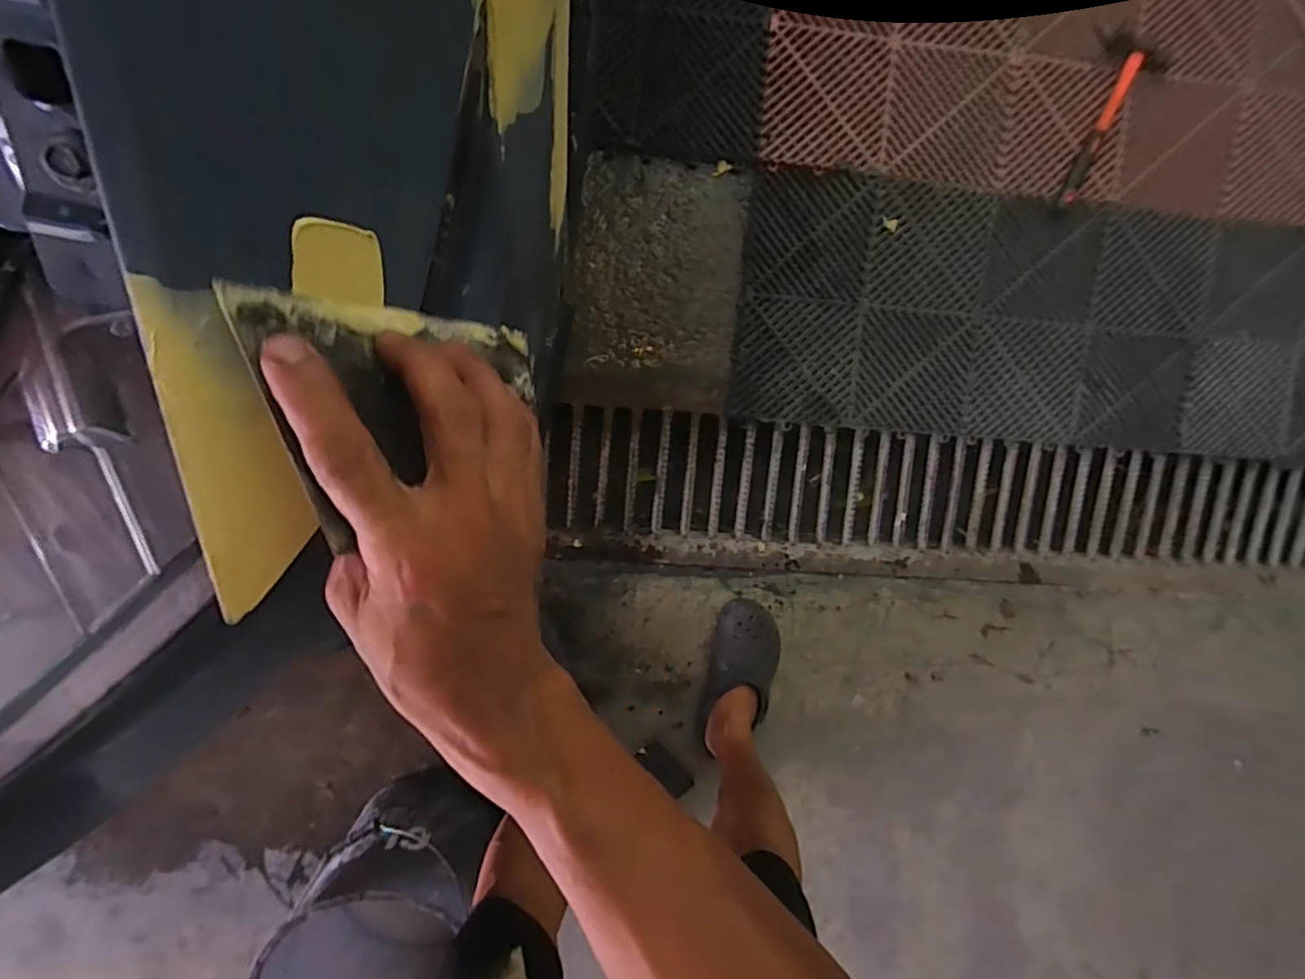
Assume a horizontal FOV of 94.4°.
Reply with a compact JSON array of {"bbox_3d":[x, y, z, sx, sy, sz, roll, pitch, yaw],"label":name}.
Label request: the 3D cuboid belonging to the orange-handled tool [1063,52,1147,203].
[{"bbox_3d":[0.739,-0.594,0.994,0.027,0.014,0.264,26,95,-7],"label":"orange-handled tool"}]

